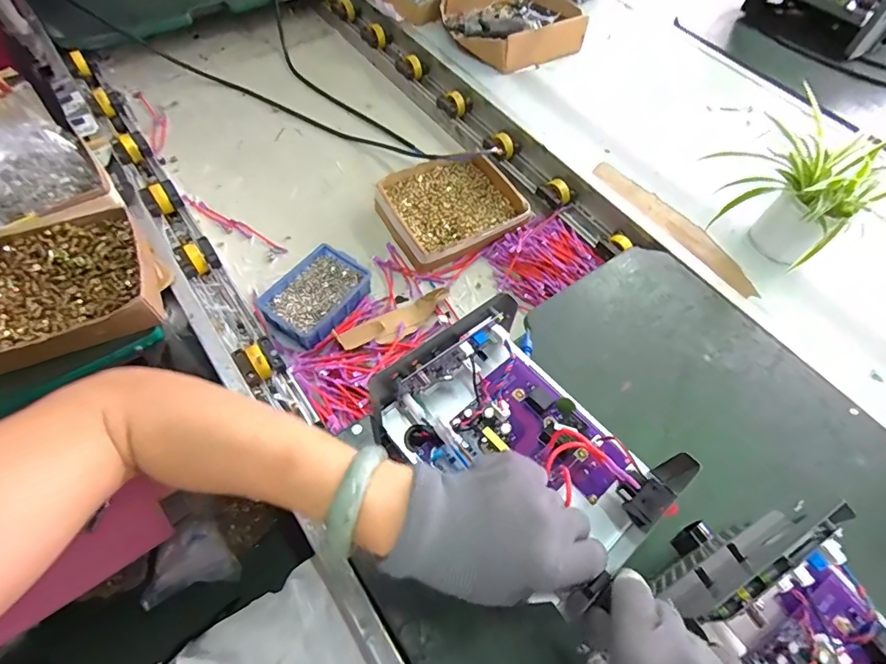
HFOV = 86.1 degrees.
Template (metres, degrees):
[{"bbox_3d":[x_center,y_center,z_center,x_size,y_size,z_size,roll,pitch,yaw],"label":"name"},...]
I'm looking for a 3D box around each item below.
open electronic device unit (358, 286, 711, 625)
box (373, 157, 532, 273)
[{"bbox_3d":[0.057,0.090,0.382,0.149,0.079,0.202,-33,65,-16],"label":"open electronic device unit"},{"bbox_3d":[0.012,-0.217,0.818,0.227,0.051,0.200,-24,63,-17],"label":"box"}]

